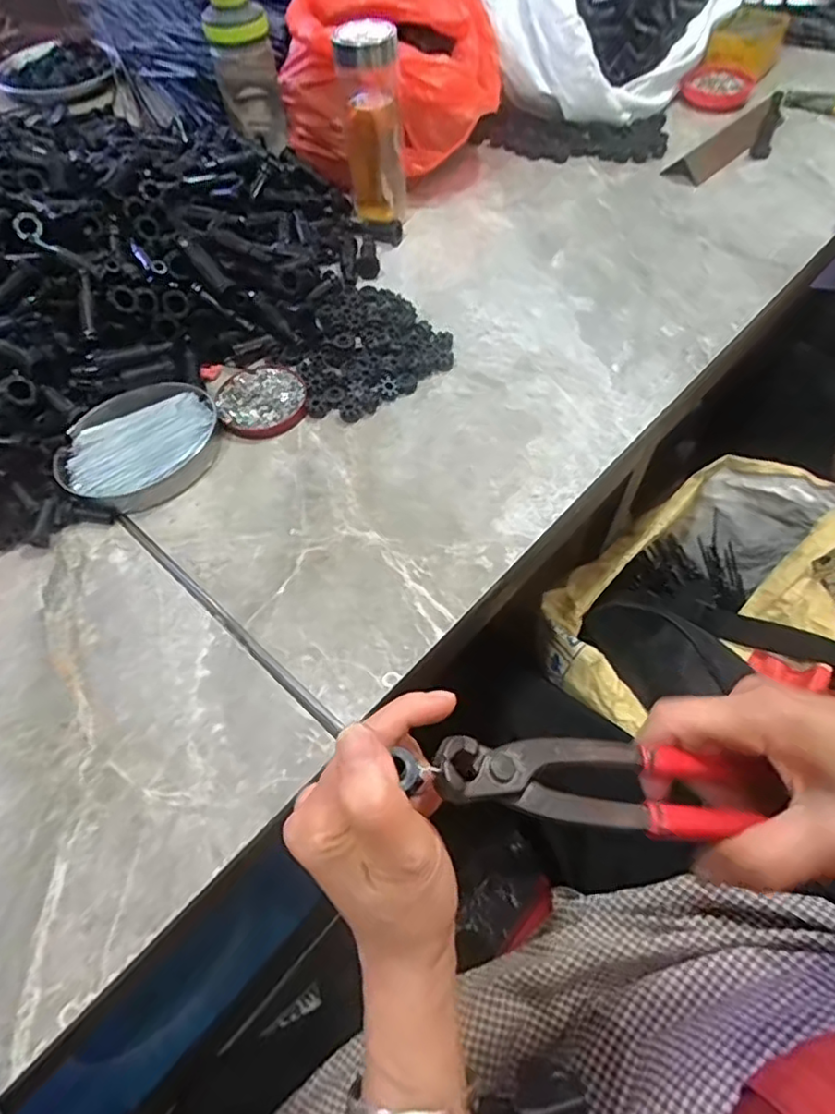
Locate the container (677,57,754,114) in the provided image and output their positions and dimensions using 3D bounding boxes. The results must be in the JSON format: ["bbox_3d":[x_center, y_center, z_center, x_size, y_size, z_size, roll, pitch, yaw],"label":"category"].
[{"bbox_3d":[0.410,-0.649,0.843,0.082,0.027,0.092,-11,59,-6],"label":"container"}]

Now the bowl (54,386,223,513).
[{"bbox_3d":[-0.230,-0.093,0.514,0.132,0.025,0.102,-31,62,-17],"label":"bowl"}]

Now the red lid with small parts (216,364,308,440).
[{"bbox_3d":[-0.141,-0.141,0.555,0.077,0.007,0.082,-1,57,1],"label":"red lid with small parts"}]

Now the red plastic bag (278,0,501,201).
[{"bbox_3d":[-0.032,-0.585,0.748,0.261,0.114,0.329,5,58,5],"label":"red plastic bag"}]

